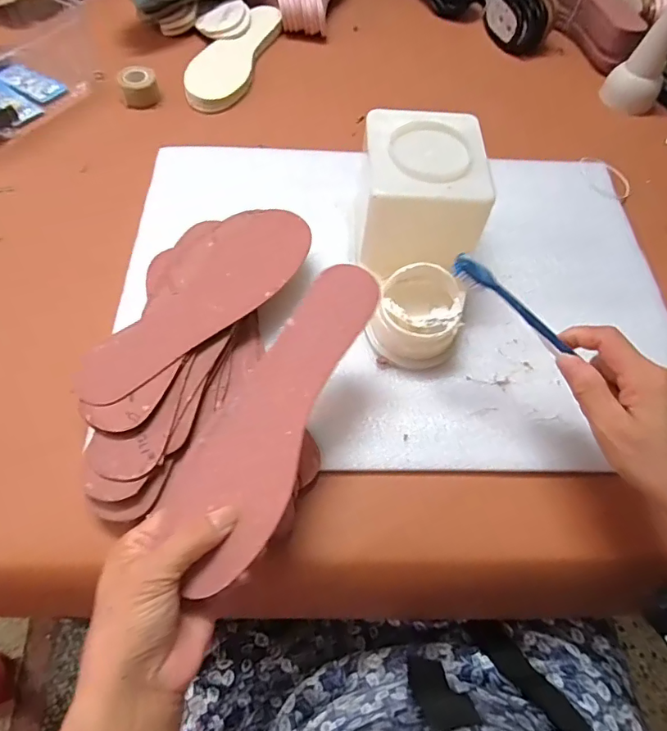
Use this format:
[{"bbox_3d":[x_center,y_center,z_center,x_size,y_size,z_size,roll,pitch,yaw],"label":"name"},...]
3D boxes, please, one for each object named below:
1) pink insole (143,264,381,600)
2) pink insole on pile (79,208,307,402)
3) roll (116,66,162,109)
[{"bbox_3d":[-0.033,0.025,0.313,0.071,0.006,0.224,25,69,18],"label":"pink insole"},{"bbox_3d":[-0.109,-0.057,0.407,0.088,0.005,0.235,31,63,14],"label":"pink insole on pile"},{"bbox_3d":[-0.245,-0.352,0.609,0.045,0.027,0.047,-18,62,-14],"label":"roll"}]

